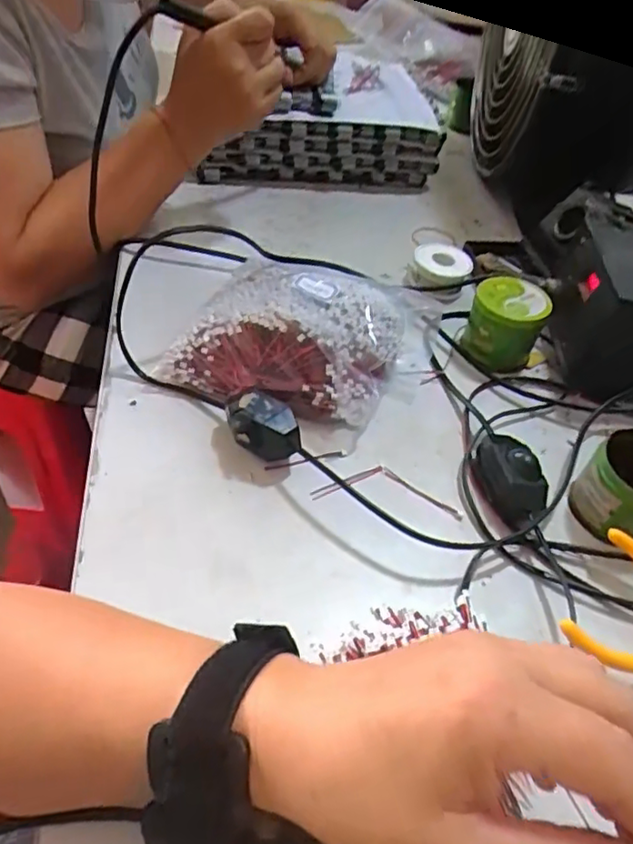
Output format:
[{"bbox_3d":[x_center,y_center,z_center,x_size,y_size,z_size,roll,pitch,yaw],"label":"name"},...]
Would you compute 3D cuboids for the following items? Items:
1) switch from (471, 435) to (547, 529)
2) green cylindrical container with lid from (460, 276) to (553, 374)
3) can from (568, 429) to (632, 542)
[{"bbox_3d":[0.127,0.038,0.403,0.034,0.025,0.064,-11,50,-15],"label":"switch"},{"bbox_3d":[0.152,-0.079,0.497,0.054,0.050,0.058,3,47,-3],"label":"green cylindrical container with lid"},{"bbox_3d":[0.198,0.041,0.393,0.056,0.048,0.053,3,47,-3],"label":"can"}]

